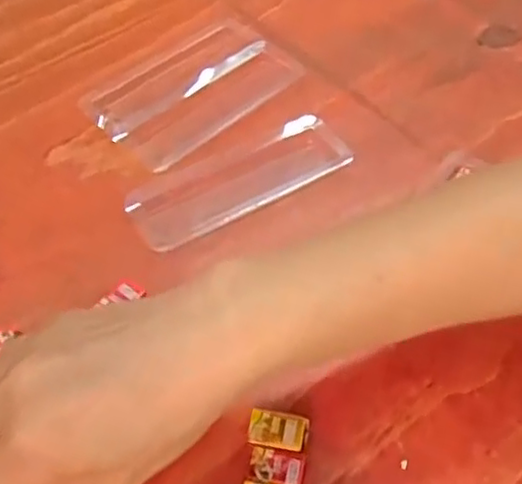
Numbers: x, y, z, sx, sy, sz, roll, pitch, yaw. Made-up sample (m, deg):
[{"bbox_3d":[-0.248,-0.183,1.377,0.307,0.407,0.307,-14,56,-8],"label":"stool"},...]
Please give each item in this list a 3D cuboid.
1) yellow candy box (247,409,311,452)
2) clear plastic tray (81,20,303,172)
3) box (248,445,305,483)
[{"bbox_3d":[0.008,0.089,0.306,0.028,0.006,0.018,10,55,4],"label":"yellow candy box"},{"bbox_3d":[-0.046,-0.106,0.445,0.134,0.009,0.084,-38,65,-25],"label":"clear plastic tray"},{"bbox_3d":[0.007,0.102,0.295,0.025,0.005,0.015,12,55,6],"label":"box"}]

